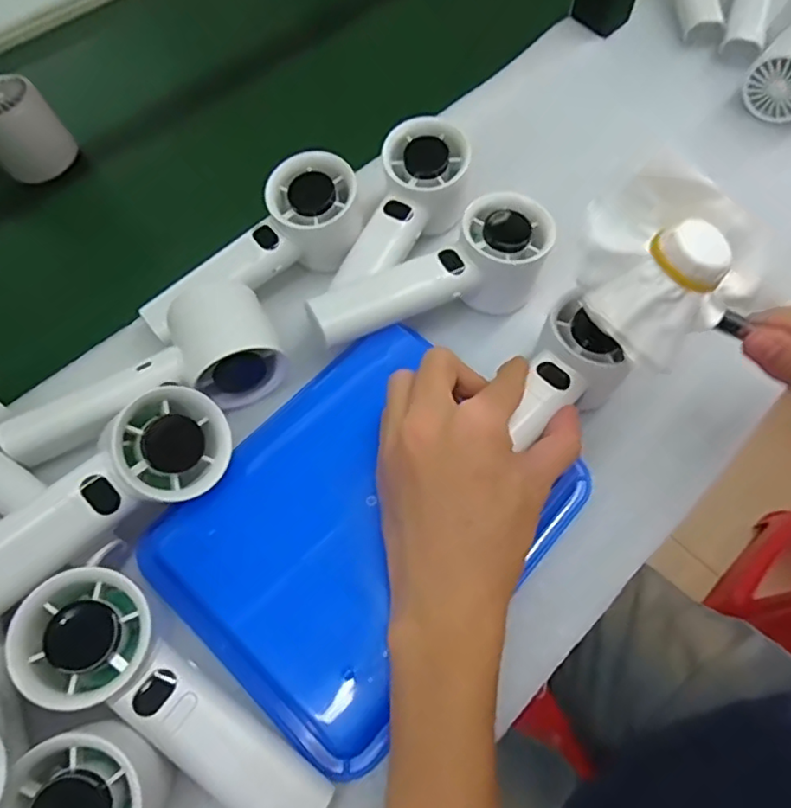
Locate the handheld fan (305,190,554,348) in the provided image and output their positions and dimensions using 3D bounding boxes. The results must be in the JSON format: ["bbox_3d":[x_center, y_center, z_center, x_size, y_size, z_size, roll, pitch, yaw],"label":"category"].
[{"bbox_3d":[0.030,-0.066,0.377,0.156,0.053,0.061,-33,68,-16],"label":"handheld fan"}]

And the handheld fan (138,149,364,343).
[{"bbox_3d":[-0.089,-0.096,0.393,0.160,0.059,0.059,-38,68,-4],"label":"handheld fan"}]

